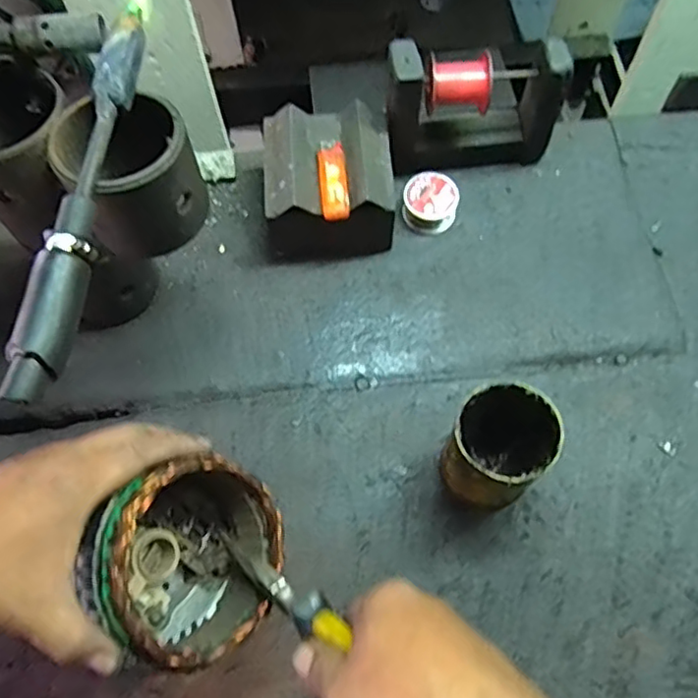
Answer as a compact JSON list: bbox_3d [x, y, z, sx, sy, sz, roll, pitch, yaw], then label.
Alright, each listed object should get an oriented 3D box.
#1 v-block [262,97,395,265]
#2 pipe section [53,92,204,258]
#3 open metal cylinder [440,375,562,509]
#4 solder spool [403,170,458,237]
[{"bbox_3d":[-0.020,-0.157,0.608,0.124,0.098,0.127,0,65,2],"label":"v-block"},{"bbox_3d":[-0.152,-0.121,0.433,0.087,0.084,0.088,-40,69,-16],"label":"pipe section"},{"bbox_3d":[0.116,0.079,0.485,0.075,0.116,0.087,36,71,17],"label":"open metal cylinder"},{"bbox_3d":[0.083,-0.151,0.633,0.053,0.033,0.055,-1,64,2],"label":"solder spool"}]

